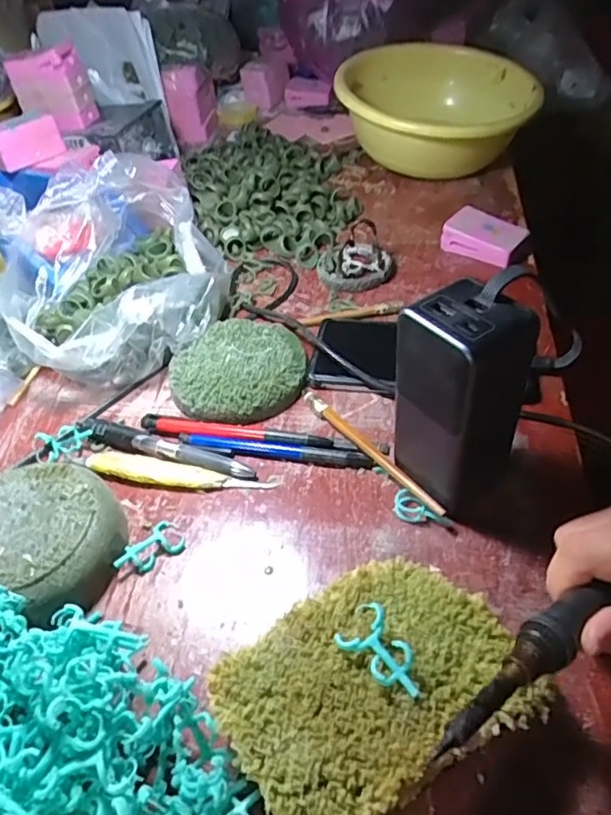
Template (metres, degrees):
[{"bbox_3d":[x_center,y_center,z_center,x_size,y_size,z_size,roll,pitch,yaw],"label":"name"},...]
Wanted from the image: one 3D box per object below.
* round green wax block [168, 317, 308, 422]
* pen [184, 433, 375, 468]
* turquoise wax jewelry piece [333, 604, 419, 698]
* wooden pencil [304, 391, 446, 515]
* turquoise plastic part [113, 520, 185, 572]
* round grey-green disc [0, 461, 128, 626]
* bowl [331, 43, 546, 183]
[{"bbox_3d":[-0.053,-0.034,0.453,0.104,0.019,0.106,-3,45,3],"label":"round green wax block"},{"bbox_3d":[-0.022,0.029,0.399,0.135,0.008,0.013,4,46,10],"label":"pen"},{"bbox_3d":[0.035,0.108,0.256,0.023,0.014,0.039,-37,53,-27],"label":"turquoise wax jewelry piece"},{"bbox_3d":[0.042,0.027,0.390,0.008,0.014,0.141,-30,50,-22],"label":"wooden pencil"},{"bbox_3d":[-0.096,0.085,0.351,0.041,0.011,0.023,-33,51,-24],"label":"turquoise plastic part"},{"bbox_3d":[-0.161,0.077,0.345,0.096,0.028,0.091,-3,45,3],"label":"round grey-green disc"},{"bbox_3d":[0.157,-0.361,0.708,0.222,0.101,0.273,5,46,11],"label":"bowl"}]

